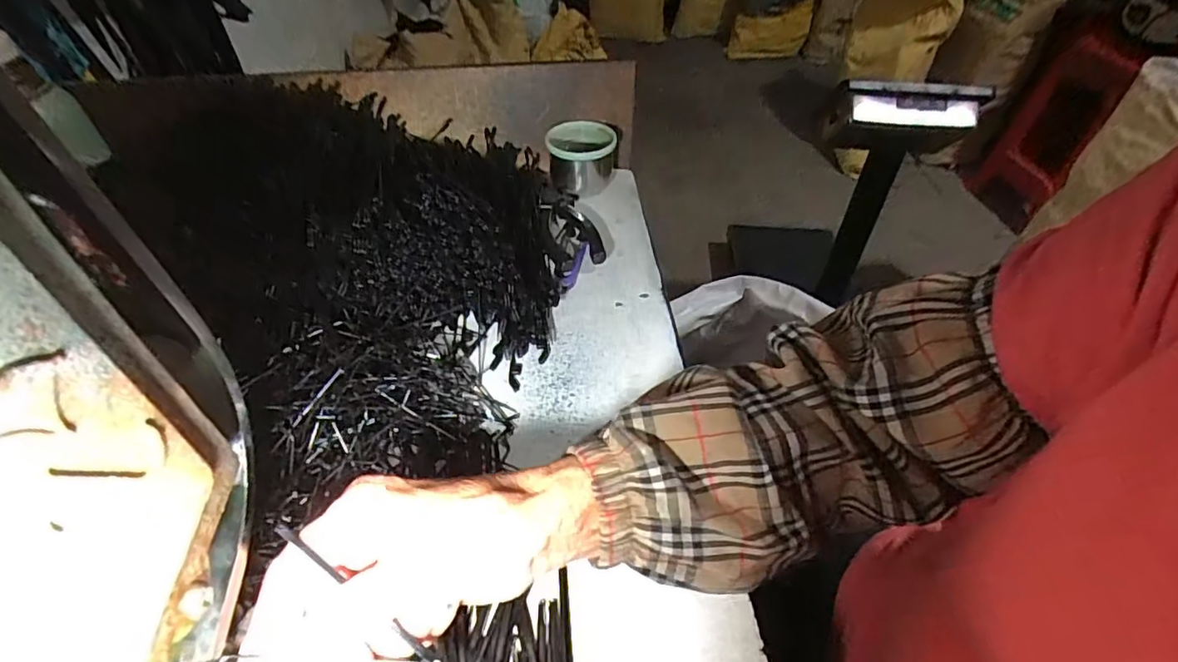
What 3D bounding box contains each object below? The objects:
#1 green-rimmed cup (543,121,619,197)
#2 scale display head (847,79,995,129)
[{"bbox_3d":[-0.008,-0.174,0.571,0.069,0.055,0.072,-1,45,1],"label":"green-rimmed cup"},{"bbox_3d":[0.540,-0.368,0.910,0.229,0.061,0.051,-1,45,0],"label":"scale display head"}]

